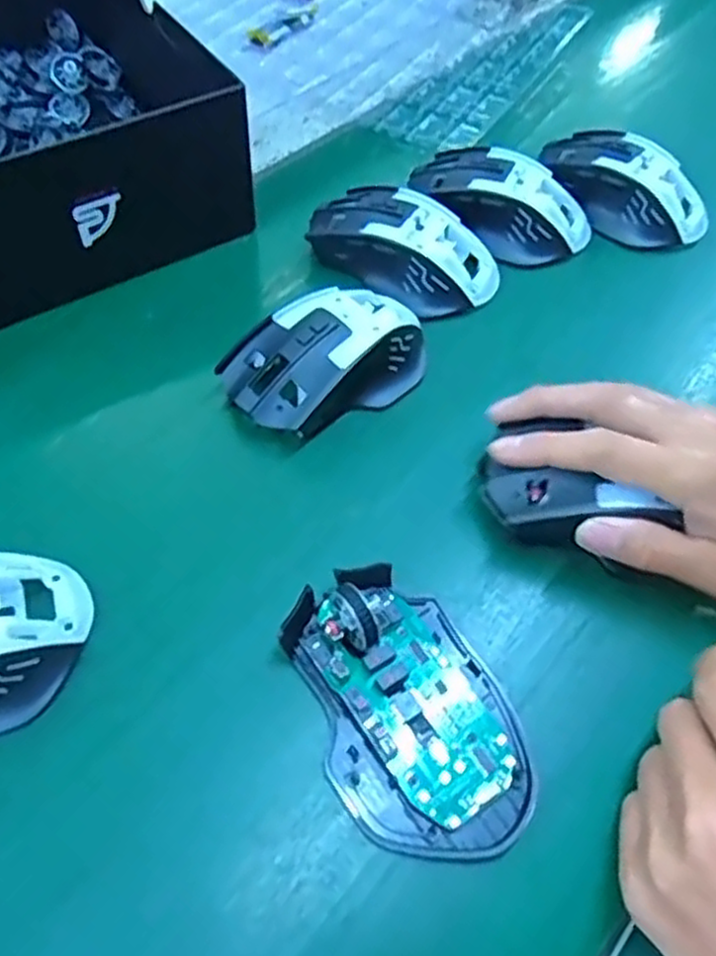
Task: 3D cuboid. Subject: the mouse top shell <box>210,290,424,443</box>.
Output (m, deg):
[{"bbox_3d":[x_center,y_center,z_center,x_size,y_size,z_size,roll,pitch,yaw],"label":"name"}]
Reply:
[{"bbox_3d":[-0.012,-0.062,0.389,0.118,0.053,0.068,-28,62,-24],"label":"mouse top shell"}]

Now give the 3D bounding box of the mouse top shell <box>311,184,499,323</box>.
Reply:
[{"bbox_3d":[0.027,-0.136,0.433,0.110,0.035,0.060,26,55,12],"label":"mouse top shell"}]

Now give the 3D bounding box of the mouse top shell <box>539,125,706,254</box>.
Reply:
[{"bbox_3d":[0.172,-0.192,0.482,0.117,0.037,0.069,38,59,19],"label":"mouse top shell"}]

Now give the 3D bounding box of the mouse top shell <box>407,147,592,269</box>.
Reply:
[{"bbox_3d":[0.089,-0.174,0.462,0.114,0.032,0.063,21,55,8],"label":"mouse top shell"}]

